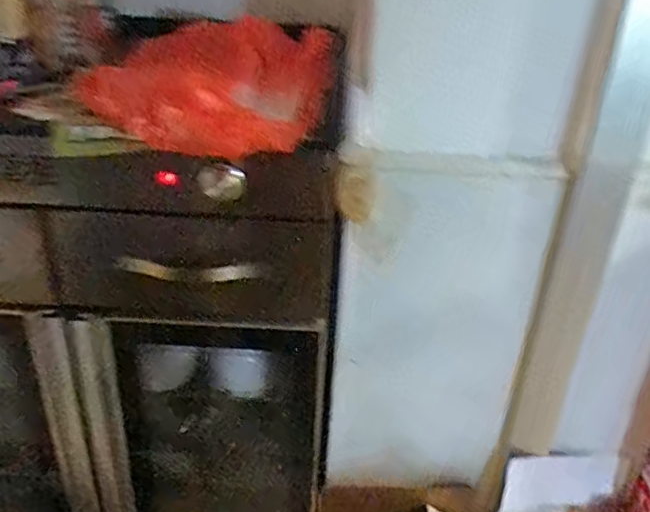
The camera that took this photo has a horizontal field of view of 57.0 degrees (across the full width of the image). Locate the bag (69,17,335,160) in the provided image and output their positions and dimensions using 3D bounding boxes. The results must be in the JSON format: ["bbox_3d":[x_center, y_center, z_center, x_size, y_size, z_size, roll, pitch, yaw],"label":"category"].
[{"bbox_3d":[-0.149,-0.233,0.773,0.320,0.090,0.320,6,29,6],"label":"bag"}]

